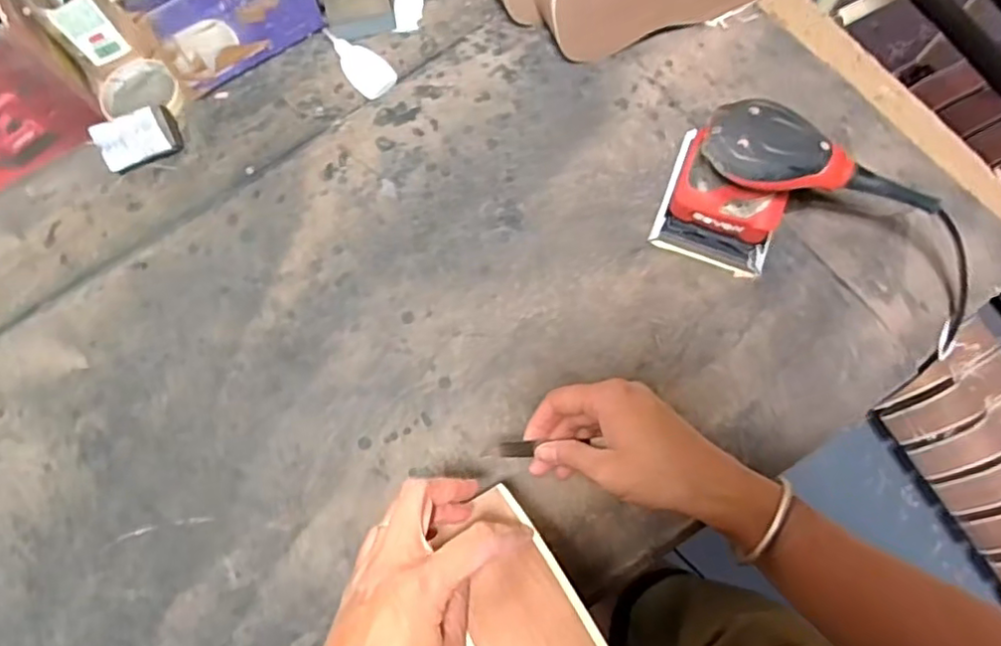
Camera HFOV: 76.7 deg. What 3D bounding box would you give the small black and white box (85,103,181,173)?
[{"bbox_3d":[-0.368,-0.187,0.644,0.074,0.024,0.048,-26,107,-6],"label":"small black and white box"}]

